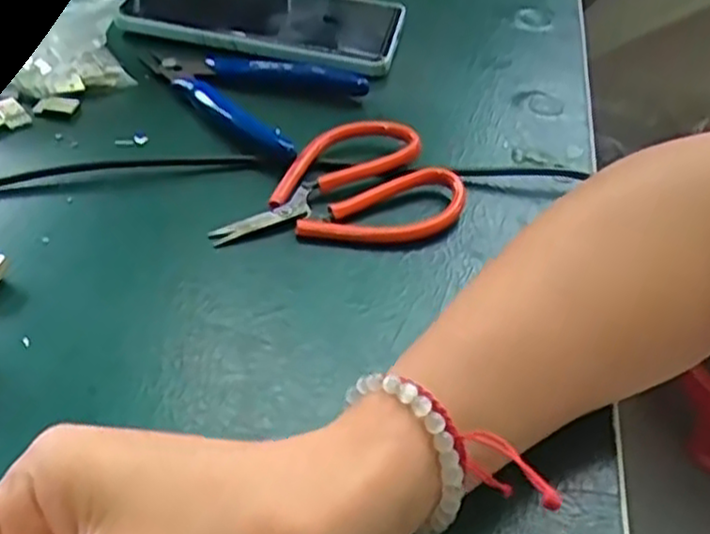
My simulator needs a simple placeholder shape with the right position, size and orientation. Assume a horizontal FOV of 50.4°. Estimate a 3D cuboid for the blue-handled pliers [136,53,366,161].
[{"bbox_3d":[-0.060,-0.098,0.409,0.114,0.013,0.080,25,47,18],"label":"blue-handled pliers"}]

